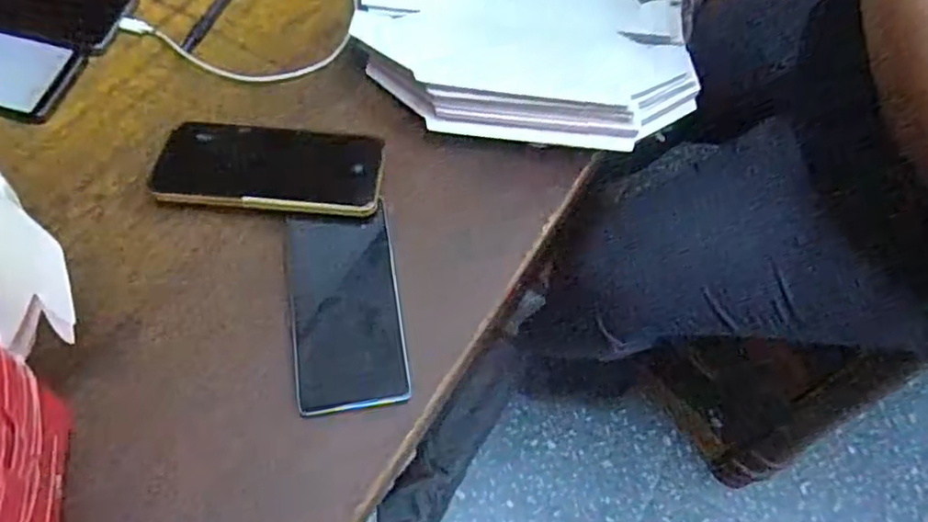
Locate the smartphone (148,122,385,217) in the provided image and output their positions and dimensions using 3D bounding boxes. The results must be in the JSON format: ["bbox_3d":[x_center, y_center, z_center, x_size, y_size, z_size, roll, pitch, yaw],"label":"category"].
[{"bbox_3d":[-0.149,-0.075,0.501,0.168,0.012,0.086,1,58,-3],"label":"smartphone"}]

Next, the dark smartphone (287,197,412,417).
[{"bbox_3d":[-0.084,0.032,0.457,0.075,0.015,0.146,-6,62,-9],"label":"dark smartphone"}]

